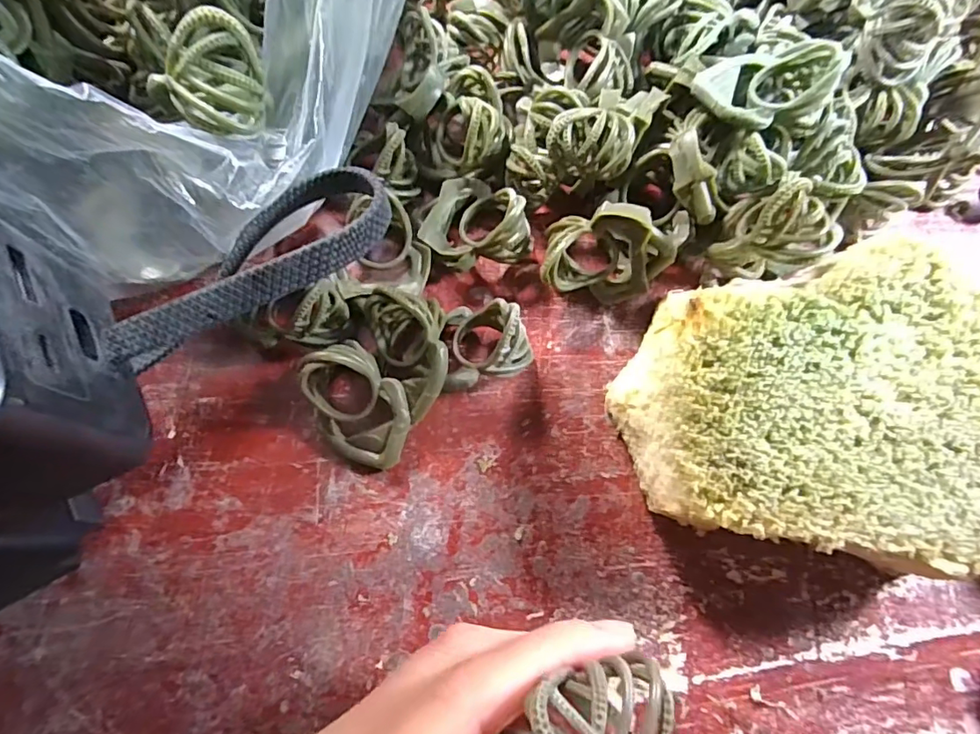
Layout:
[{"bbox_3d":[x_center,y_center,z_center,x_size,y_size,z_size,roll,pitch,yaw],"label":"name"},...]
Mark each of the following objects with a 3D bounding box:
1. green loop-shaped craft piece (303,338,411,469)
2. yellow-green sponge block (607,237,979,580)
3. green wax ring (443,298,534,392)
[{"bbox_3d":[-0.042,0.013,0.170,0.038,0.028,0.028,43,77,10],"label":"green loop-shaped craft piece"},{"bbox_3d":[0.099,0.011,0.169,0.114,0.042,0.094,8,74,0],"label":"yellow-green sponge block"},{"bbox_3d":[0.000,-0.007,0.178,0.029,0.028,0.029,1,74,-2],"label":"green wax ring"}]

